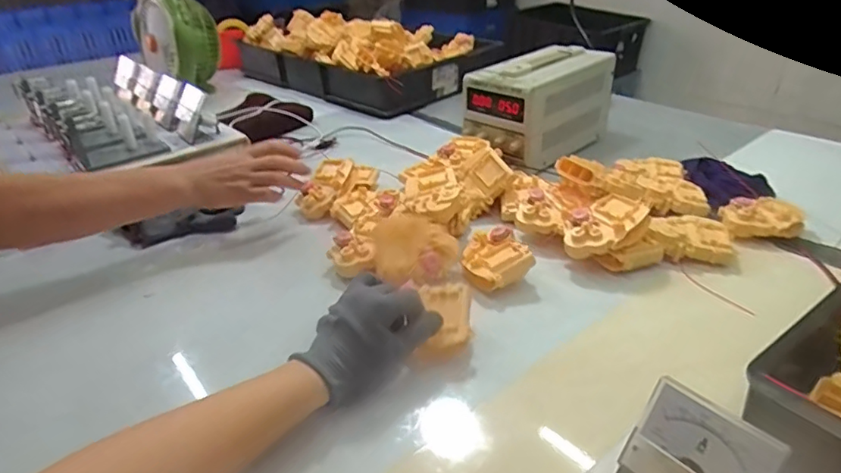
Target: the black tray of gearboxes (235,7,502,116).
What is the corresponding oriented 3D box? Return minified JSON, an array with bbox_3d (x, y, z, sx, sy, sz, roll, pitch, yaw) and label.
[{"bbox_3d":[-0.153,-0.463,1.368,0.547,0.159,0.356,25,40,37],"label":"black tray of gearboxes"}]

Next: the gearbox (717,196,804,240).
[{"bbox_3d":[0.432,-0.021,0.696,0.105,0.035,0.065,0,31,3],"label":"gearbox"}]

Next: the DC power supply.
[{"bbox_3d":[0.202,-0.215,0.939,0.124,0.171,0.263,26,40,38],"label":"DC power supply"}]

